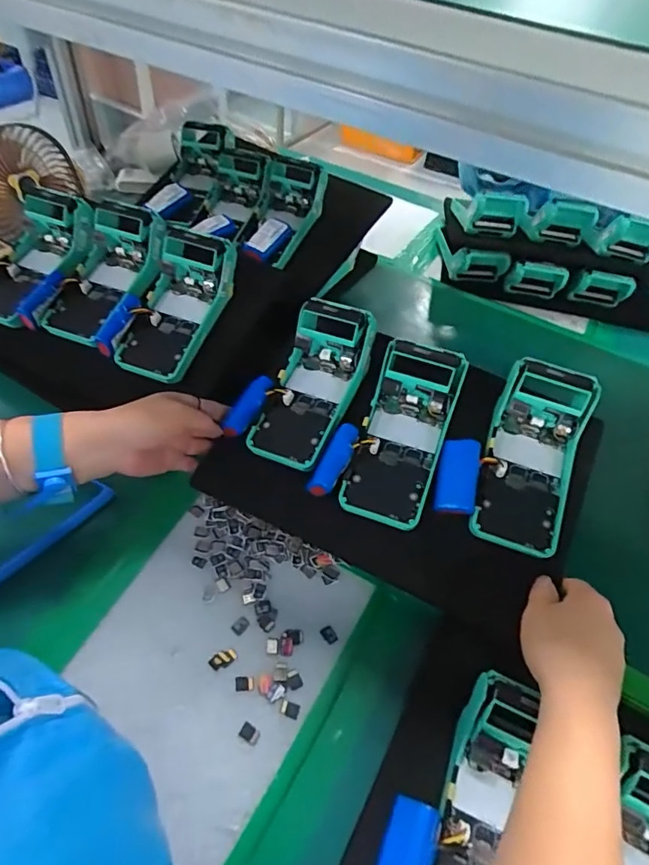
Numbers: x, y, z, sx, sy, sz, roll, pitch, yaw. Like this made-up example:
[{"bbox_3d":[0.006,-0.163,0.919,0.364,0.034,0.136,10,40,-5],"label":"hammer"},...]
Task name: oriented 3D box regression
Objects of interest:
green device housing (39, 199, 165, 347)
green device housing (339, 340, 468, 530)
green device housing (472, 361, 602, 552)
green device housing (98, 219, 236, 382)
[{"bbox_3d":[-0.244,-0.178,0.556,0.104,0.078,0.154,10,52,5],"label":"green device housing"},{"bbox_3d":[0.075,0.002,0.471,0.075,0.049,0.171,17,78,11],"label":"green device housing"},{"bbox_3d":[0.187,0.024,0.457,0.082,0.049,0.169,17,77,11],"label":"green device housing"},{"bbox_3d":[-0.167,-0.142,0.539,0.085,0.085,0.151,21,54,13],"label":"green device housing"}]

